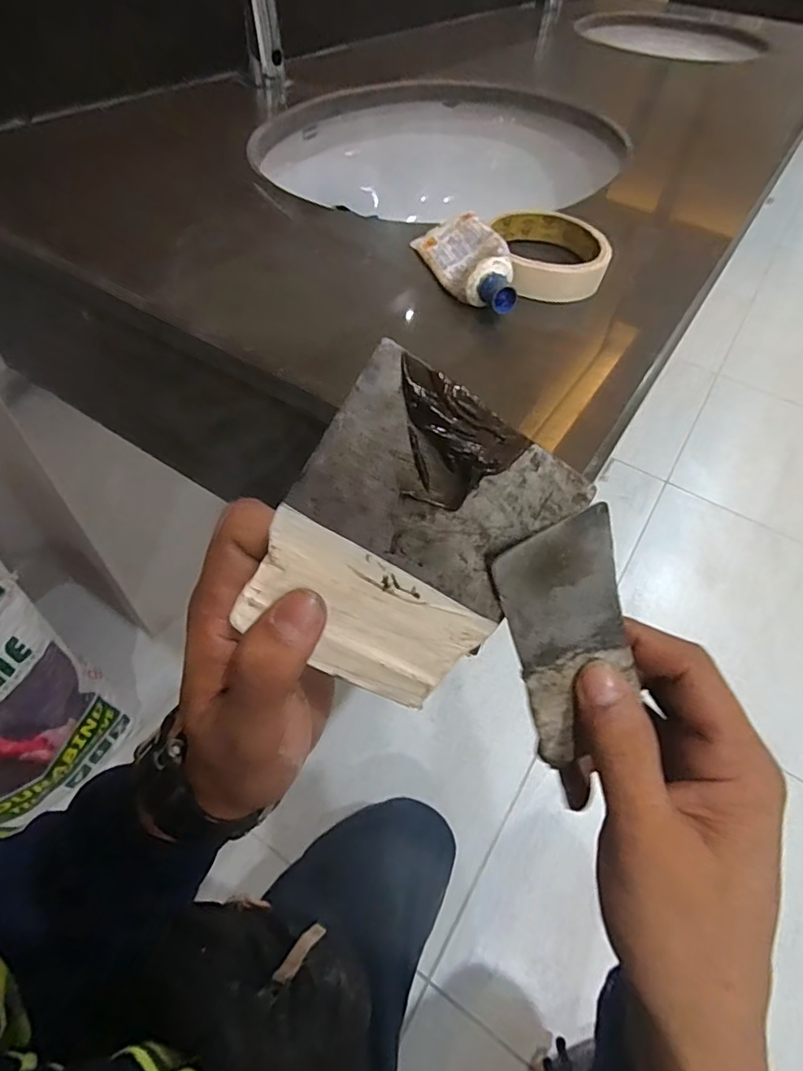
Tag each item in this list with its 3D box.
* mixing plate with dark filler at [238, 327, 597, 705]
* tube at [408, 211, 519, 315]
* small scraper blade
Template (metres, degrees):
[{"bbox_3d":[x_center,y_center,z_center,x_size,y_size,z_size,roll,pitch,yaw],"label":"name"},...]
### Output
[{"bbox_3d":[0.002,0.006,0.177,0.085,0.104,0.006,30,15,-19],"label":"mixing plate with dark filler"},{"bbox_3d":[0.042,-0.173,0.333,0.039,0.023,0.105,-12,54,-14],"label":"tube"},{"bbox_3d":[0.065,0.040,0.199,0.046,0.095,0.004,-21,21,-7],"label":"small scraper blade"}]

